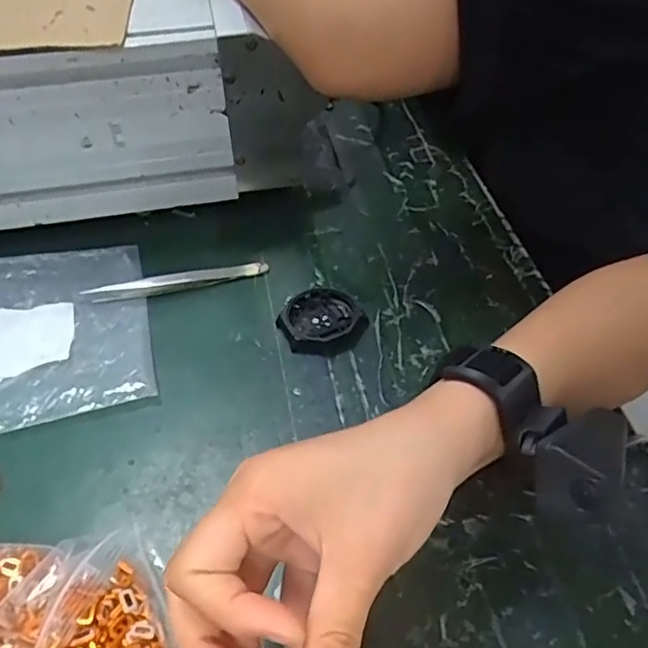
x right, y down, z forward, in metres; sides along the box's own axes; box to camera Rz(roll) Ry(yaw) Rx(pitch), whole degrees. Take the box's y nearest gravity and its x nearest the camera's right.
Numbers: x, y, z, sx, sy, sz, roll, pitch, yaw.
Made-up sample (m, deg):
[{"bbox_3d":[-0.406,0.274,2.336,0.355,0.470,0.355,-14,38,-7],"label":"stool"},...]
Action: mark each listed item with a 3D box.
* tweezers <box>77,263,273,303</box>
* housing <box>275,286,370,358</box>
[{"bbox_3d":[-0.102,-0.030,0.424,0.125,0.006,0.016,-10,48,-8],"label":"tweezers"},{"bbox_3d":[-0.001,-0.002,0.400,0.054,0.008,0.054,0,48,0],"label":"housing"}]

